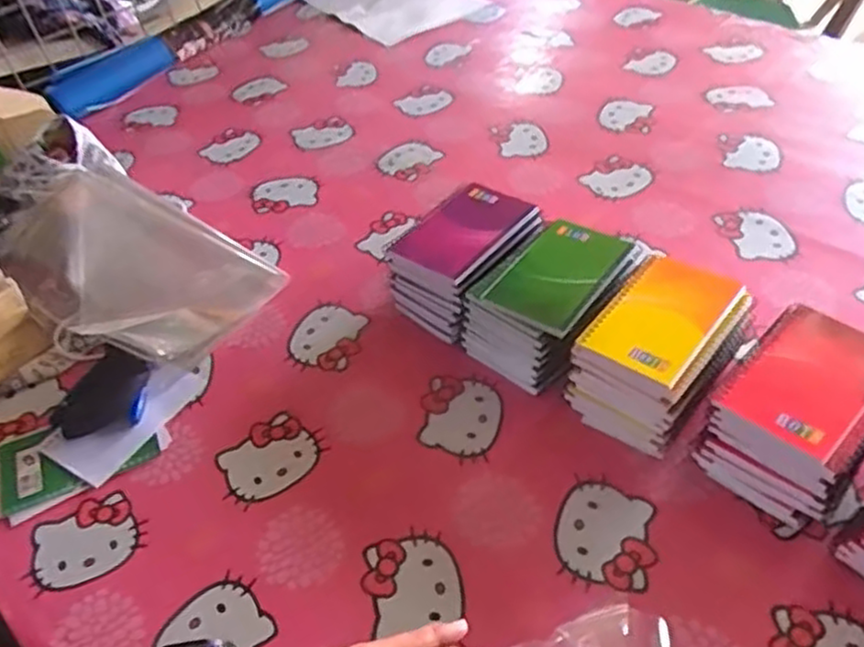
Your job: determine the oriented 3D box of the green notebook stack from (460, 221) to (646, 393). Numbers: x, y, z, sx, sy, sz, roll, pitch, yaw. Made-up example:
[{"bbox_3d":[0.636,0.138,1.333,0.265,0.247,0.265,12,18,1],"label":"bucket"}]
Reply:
[{"bbox_3d":[0.113,-0.017,0.654,0.110,0.081,0.144,32,57,32],"label":"green notebook stack"}]

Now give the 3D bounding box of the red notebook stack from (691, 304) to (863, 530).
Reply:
[{"bbox_3d":[0.282,0.068,0.542,0.132,0.089,0.109,-37,52,-27],"label":"red notebook stack"}]

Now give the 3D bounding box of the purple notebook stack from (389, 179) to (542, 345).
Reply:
[{"bbox_3d":[0.036,-0.061,0.709,0.103,0.083,0.138,32,57,33],"label":"purple notebook stack"}]

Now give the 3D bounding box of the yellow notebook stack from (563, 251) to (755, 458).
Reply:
[{"bbox_3d":[0.190,0.024,0.601,0.098,0.084,0.137,31,56,32],"label":"yellow notebook stack"}]

